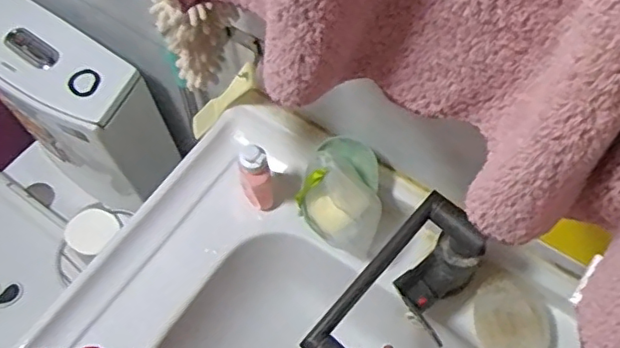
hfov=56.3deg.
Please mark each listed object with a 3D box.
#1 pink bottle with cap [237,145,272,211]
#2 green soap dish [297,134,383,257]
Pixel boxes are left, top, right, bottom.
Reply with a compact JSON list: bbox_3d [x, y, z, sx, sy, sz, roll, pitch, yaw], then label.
[{"bbox_3d":[-0.064,0.005,0.698,0.032,0.102,0.035,0,61,1],"label":"pink bottle with cap"},{"bbox_3d":[0.042,0.019,0.666,0.100,0.081,0.105,0,61,1],"label":"green soap dish"}]

